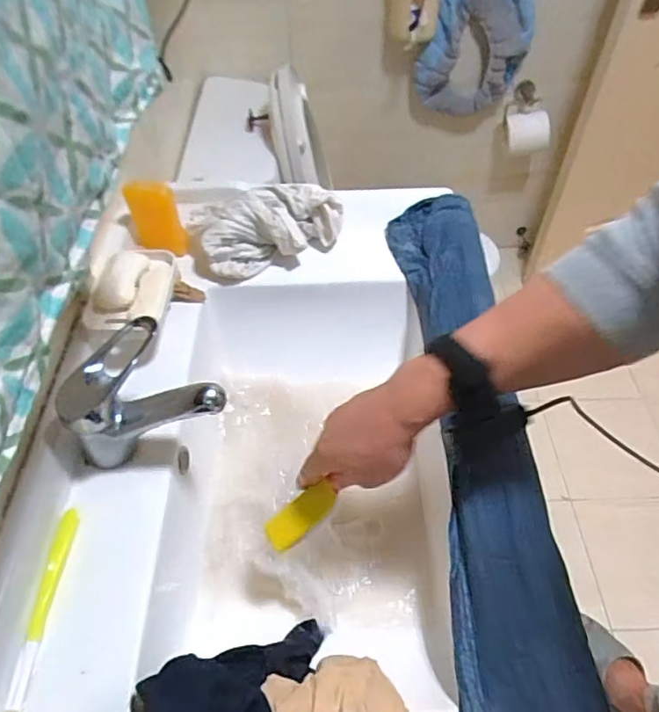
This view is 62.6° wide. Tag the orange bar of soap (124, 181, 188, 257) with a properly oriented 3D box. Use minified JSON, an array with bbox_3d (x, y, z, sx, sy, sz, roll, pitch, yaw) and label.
[{"bbox_3d":[-0.226,-0.181,0.710,0.059,0.100,0.026,-9,51,-6],"label":"orange bar of soap"}]

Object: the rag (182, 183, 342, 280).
[{"bbox_3d":[-0.086,-0.176,0.728,0.209,0.064,0.133,-5,51,-3],"label":"rag"}]

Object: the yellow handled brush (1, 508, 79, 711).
[{"bbox_3d":[-0.238,0.213,0.446,0.013,0.019,0.179,0,51,1],"label":"yellow handled brush"}]

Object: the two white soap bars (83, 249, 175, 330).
[{"bbox_3d":[-0.227,-0.081,0.627,0.081,0.034,0.115,0,51,1],"label":"two white soap bars"}]

